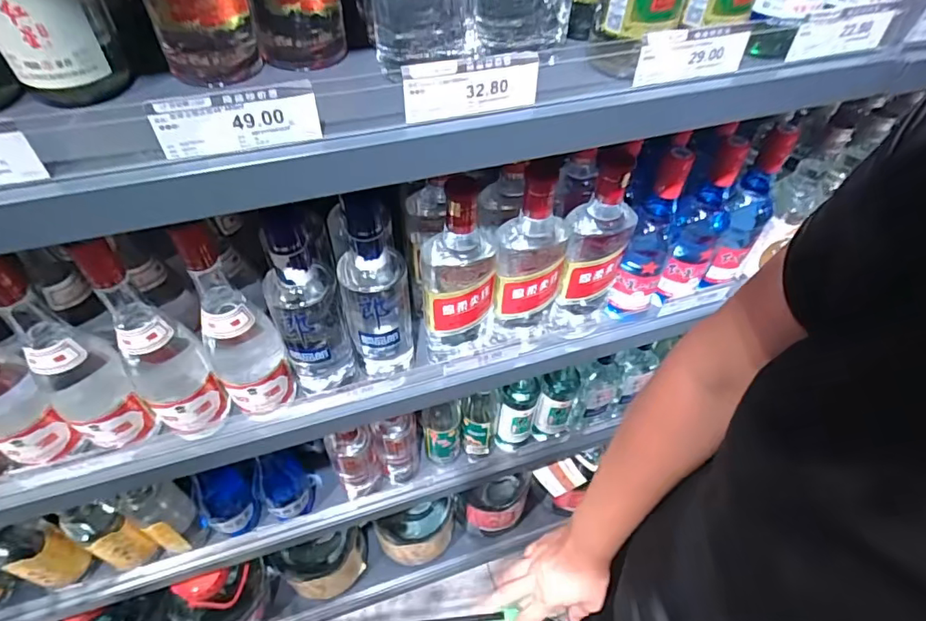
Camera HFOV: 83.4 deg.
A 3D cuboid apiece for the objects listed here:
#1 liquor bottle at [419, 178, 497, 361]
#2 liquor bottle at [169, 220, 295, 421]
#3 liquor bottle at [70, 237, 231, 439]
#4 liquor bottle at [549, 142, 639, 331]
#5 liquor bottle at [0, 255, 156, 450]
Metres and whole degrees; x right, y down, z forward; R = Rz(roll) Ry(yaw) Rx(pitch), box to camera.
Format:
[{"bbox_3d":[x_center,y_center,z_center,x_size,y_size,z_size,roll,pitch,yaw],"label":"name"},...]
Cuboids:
[{"bbox_3d":[-0.002,-0.040,0.565,0.077,0.241,0.064,-1,51,-6],"label":"liquor bottle"},{"bbox_3d":[-0.225,0.020,0.512,0.068,0.248,0.062,-25,57,-23],"label":"liquor bottle"},{"bbox_3d":[-0.293,0.037,0.496,0.065,0.244,0.062,-33,60,-28],"label":"liquor bottle"},{"bbox_3d":[0.148,-0.066,0.593,0.070,0.256,0.064,19,52,11],"label":"liquor bottle"},{"bbox_3d":[-0.364,0.045,0.473,0.073,0.222,0.066,36,57,22],"label":"liquor bottle"}]

